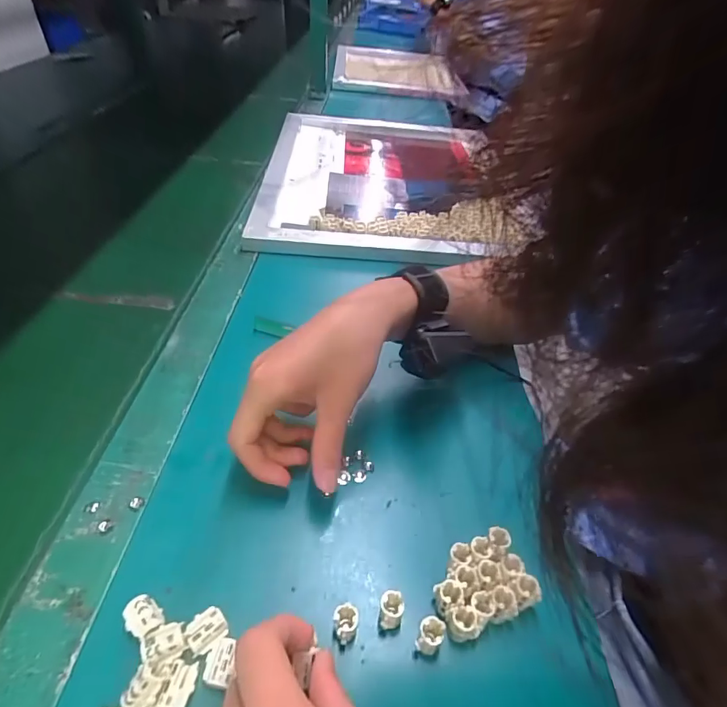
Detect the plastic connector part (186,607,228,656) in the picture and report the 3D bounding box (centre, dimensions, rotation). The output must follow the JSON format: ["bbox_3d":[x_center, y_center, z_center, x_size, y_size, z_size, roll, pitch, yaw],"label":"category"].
[{"bbox_3d":[-0.091,0.161,0.254,0.021,0.010,0.019,-23,50,-27],"label":"plastic connector part"}]

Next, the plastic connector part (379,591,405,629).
[{"bbox_3d":[0.016,0.156,0.266,0.015,0.022,0.015,2,43,-2],"label":"plastic connector part"}]

